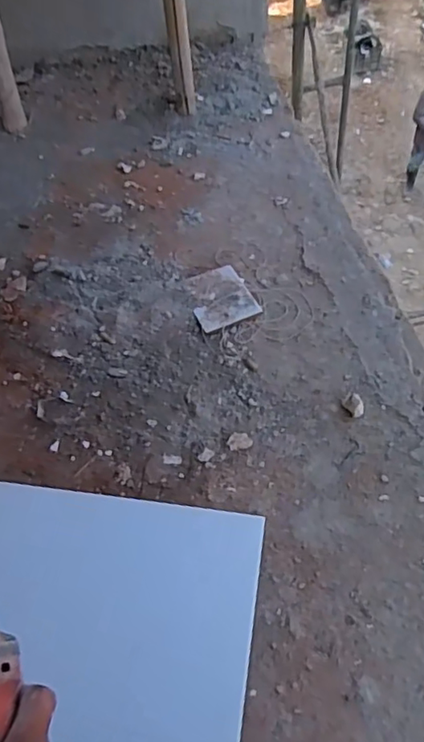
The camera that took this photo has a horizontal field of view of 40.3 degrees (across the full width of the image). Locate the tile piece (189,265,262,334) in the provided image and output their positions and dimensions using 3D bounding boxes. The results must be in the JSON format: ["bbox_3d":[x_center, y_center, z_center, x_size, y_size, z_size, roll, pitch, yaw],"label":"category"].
[{"bbox_3d":[0.014,-0.130,1.020,0.108,0.012,0.140,-19,53,-10],"label":"tile piece"}]

